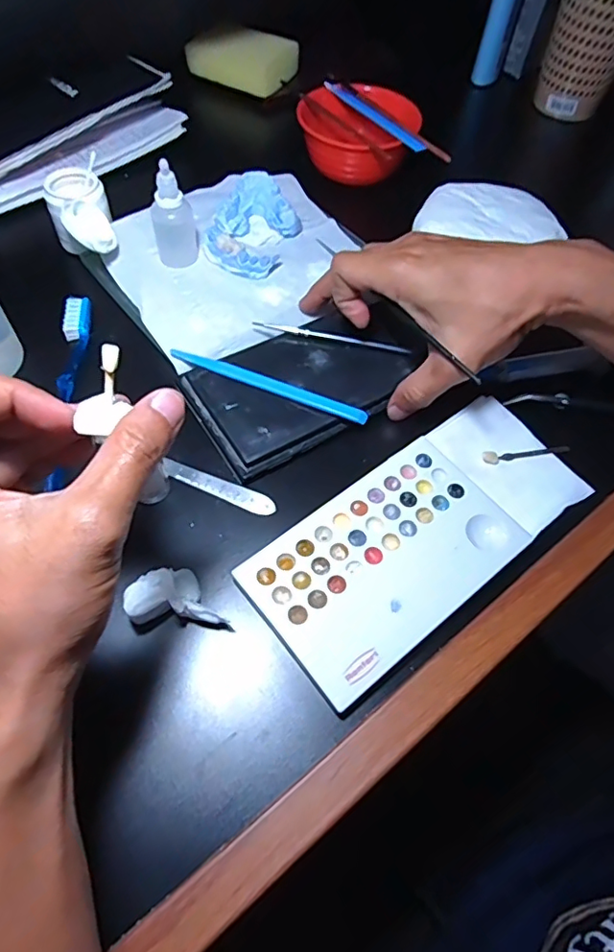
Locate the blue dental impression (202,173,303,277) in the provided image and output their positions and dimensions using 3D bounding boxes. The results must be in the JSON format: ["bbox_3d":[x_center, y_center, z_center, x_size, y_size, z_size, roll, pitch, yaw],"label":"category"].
[{"bbox_3d":[-0.044,-0.203,0.440,0.063,0.027,0.089,20,59,8],"label":"blue dental impression"}]

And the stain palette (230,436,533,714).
[{"bbox_3d":[0.045,0.046,0.311,0.150,0.007,0.093,-34,67,-22],"label":"stain palette"}]

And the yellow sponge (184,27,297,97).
[{"bbox_3d":[-0.066,-0.458,0.594,0.112,0.024,0.083,26,60,11],"label":"yellow sponge"}]

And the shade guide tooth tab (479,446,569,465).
[{"bbox_3d":[0.145,-0.014,0.361,0.061,0.006,0.009,-7,61,-8],"label":"shade guide tooth tab"}]

